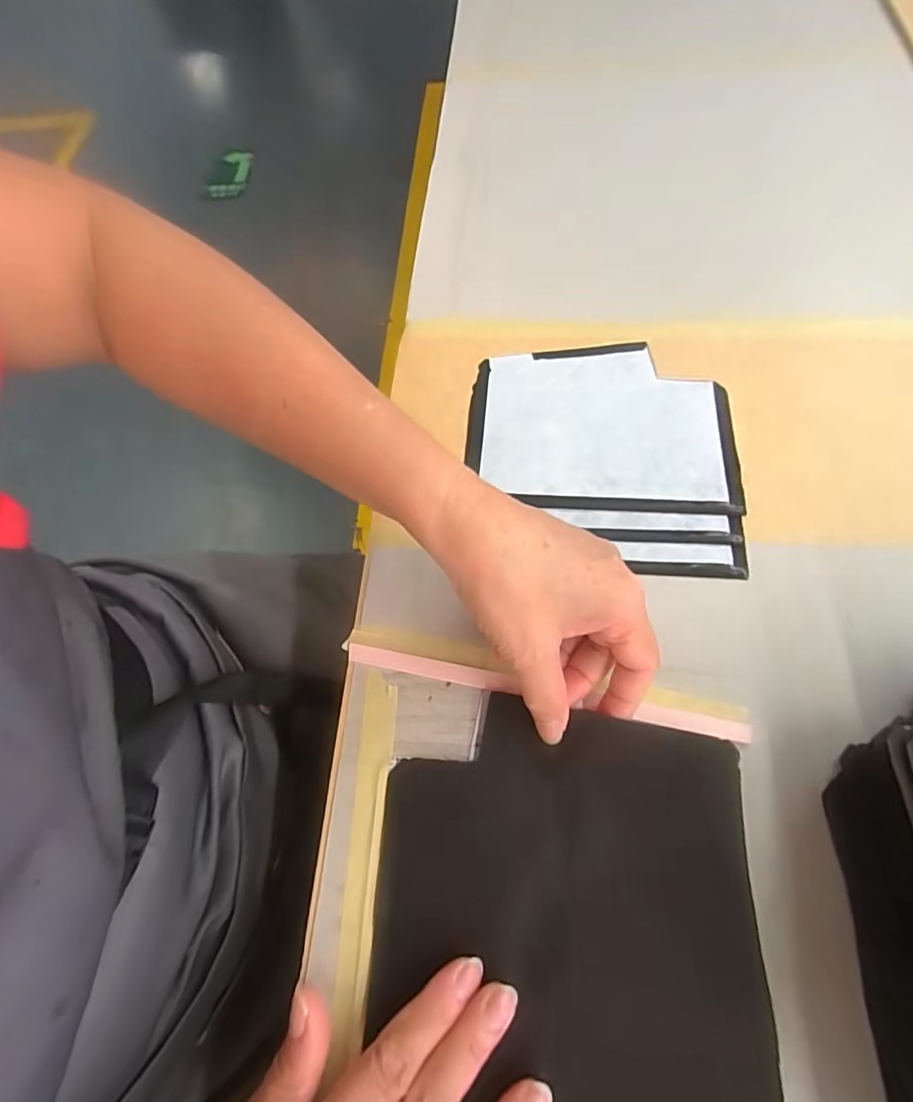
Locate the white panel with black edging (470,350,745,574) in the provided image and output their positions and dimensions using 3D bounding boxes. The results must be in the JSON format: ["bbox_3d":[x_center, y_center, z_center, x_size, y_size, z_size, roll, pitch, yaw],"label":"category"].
[{"bbox_3d":[0.094,-0.068,0.351,0.171,0.004,0.169,4,65,5],"label":"white panel with black edging"}]

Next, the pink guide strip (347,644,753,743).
[{"bbox_3d":[0.045,0.075,0.288,0.217,0.008,0.011,10,66,8],"label":"pink guide strip"}]

